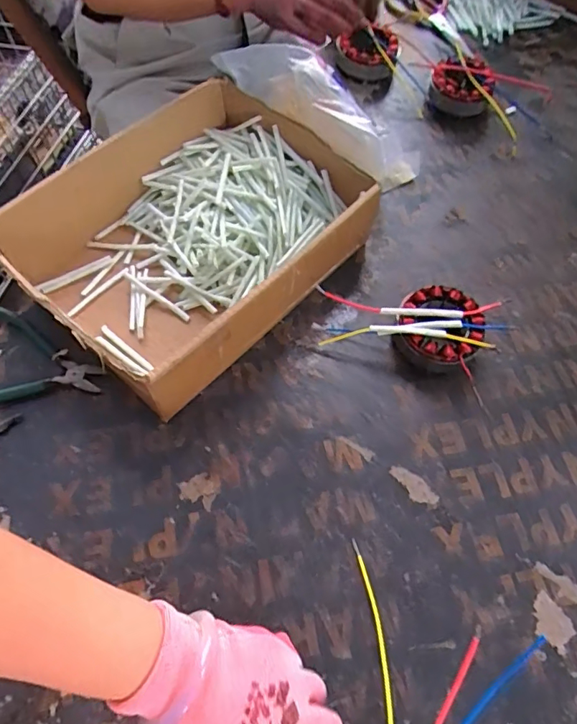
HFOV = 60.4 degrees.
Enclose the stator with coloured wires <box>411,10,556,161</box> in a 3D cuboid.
[{"bbox_3d":[0.264,-0.377,0.679,0.203,0.060,0.149,26,65,12],"label":"stator with coloured wires"}]

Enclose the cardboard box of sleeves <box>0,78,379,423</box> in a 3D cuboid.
[{"bbox_3d":[-0.099,-0.134,0.526,0.329,0.096,0.261,-41,70,-20],"label":"cardboard box of sleeves"}]

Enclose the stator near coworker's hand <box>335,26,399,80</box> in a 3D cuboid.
[{"bbox_3d":[0.114,-0.441,0.718,0.087,0.049,0.069,6,63,2],"label":"stator near coworker's hand"}]

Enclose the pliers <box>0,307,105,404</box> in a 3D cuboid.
[{"bbox_3d":[-0.263,-0.009,0.499,0.149,0.019,0.104,-4,63,-3],"label":"pliers"}]

